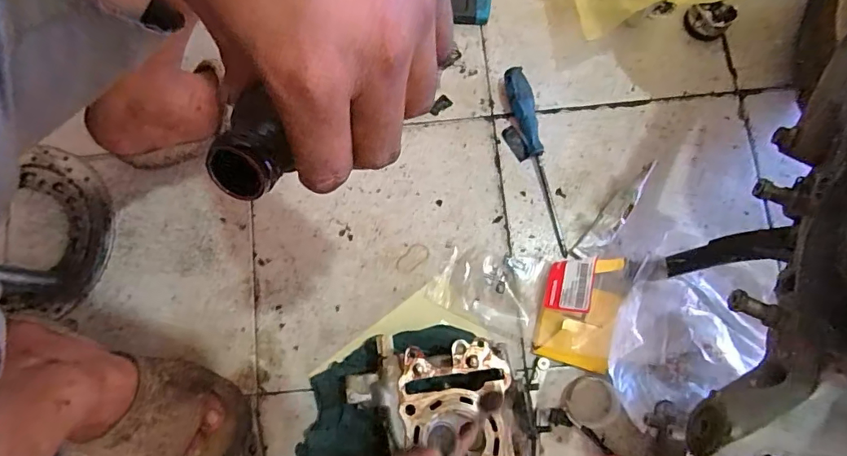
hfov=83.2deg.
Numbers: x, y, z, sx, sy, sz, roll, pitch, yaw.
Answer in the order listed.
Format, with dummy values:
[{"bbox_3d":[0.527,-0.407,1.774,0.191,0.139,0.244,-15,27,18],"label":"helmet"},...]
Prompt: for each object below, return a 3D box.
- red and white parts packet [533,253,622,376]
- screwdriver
[{"bbox_3d":[0.166,0.087,0.509,0.075,0.027,0.115,11,79,22],"label":"red and white parts packet"},{"bbox_3d":[0.133,-0.081,0.555,0.026,0.024,0.225,-13,79,-2],"label":"screwdriver"}]

